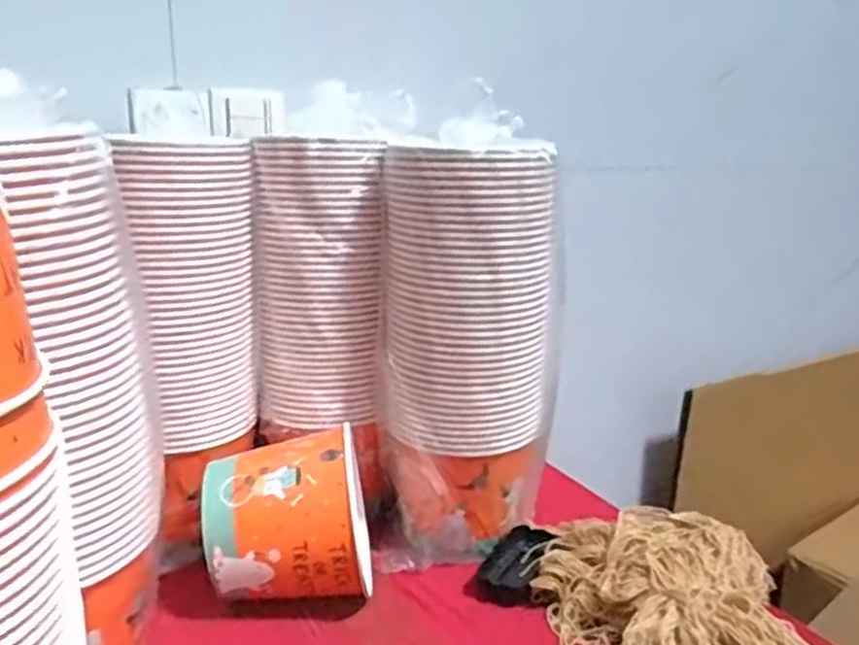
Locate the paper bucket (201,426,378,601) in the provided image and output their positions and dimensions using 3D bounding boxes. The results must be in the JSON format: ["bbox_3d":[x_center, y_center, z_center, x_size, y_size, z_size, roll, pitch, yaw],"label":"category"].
[{"bbox_3d":[-0.130,0.184,0.713,0.156,0.152,0.157,1,15,0],"label":"paper bucket"}]

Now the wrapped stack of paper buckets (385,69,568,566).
[{"bbox_3d":[0.046,0.027,0.791,0.180,0.431,0.180,3,15,7],"label":"wrapped stack of paper buckets"}]

